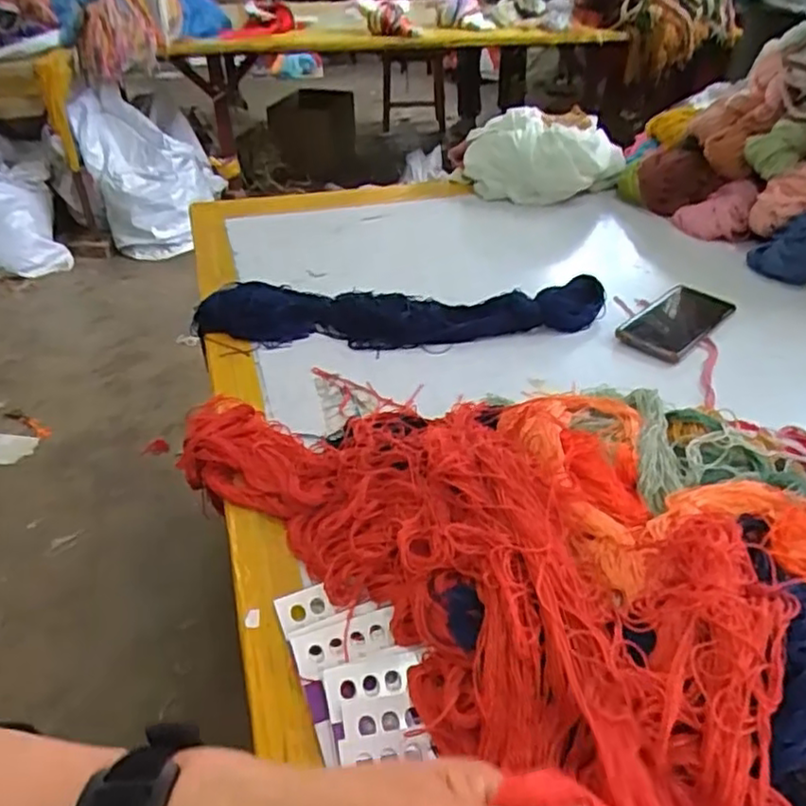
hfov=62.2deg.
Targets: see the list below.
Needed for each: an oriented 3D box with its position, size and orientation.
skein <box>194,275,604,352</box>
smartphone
[{"bbox_3d":[0.000,-0.103,0.755,0.454,0.037,0.105,-3,37,-3],"label":"skein"},{"bbox_3d":[0.311,-0.096,0.759,0.081,0.011,0.164,28,45,32],"label":"smartphone"}]

